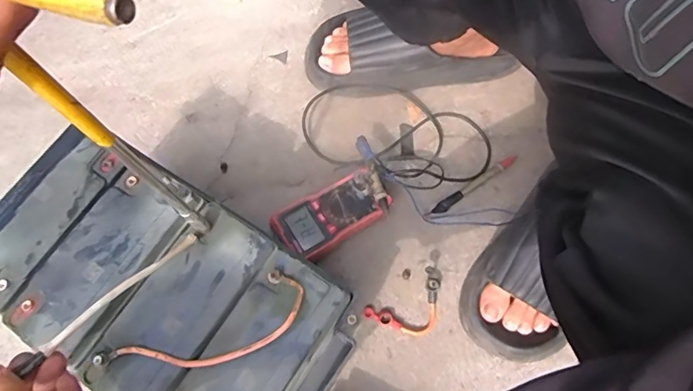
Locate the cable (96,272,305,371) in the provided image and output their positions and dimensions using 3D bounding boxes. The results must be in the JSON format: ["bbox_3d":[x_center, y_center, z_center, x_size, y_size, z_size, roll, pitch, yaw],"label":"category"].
[{"bbox_3d":[-0.111,0.112,0.377,0.165,0.020,0.050,-24,72,-11],"label":"cable"}]

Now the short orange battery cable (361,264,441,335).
[{"bbox_3d":[0.077,0.130,0.553,0.100,0.022,0.059,-29,73,-12],"label":"short orange battery cable"}]

